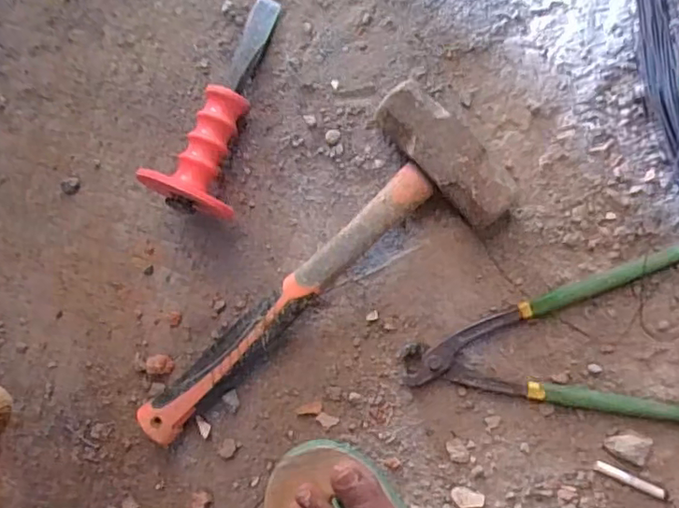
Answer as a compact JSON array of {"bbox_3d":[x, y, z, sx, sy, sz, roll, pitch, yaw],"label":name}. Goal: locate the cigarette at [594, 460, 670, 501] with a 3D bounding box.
[{"bbox_3d":[0.222,0.172,0.435,0.056,0.007,0.009,23,96,8],"label":"cigarette"}]

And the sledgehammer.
[{"bbox_3d":[-0.027,0.030,0.450,0.348,0.040,0.118,-44,85,9],"label":"sledgehammer"}]

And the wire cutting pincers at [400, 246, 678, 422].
[{"bbox_3d":[0.164,0.088,0.436,0.216,0.019,0.123,-18,89,10],"label":"wire cutting pincers"}]

